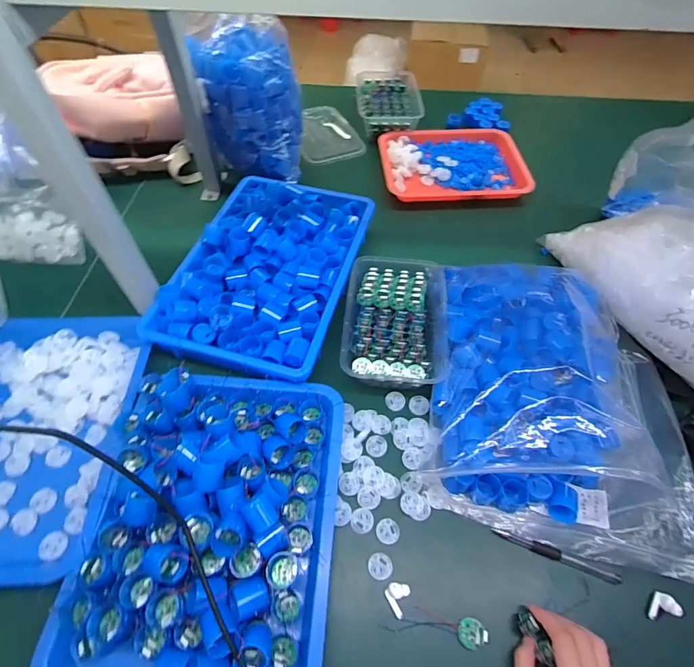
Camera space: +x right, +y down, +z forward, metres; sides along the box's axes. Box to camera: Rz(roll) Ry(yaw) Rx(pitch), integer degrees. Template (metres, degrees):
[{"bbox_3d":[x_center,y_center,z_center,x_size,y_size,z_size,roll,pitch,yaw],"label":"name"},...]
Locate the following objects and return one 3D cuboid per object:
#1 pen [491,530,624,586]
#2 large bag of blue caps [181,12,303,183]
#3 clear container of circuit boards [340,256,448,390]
[{"bbox_3d":[0.231,0.244,0.450,0.134,0.008,0.012,19,57,11],"label":"pen"},{"bbox_3d":[-0.167,-0.409,0.723,0.170,0.233,0.126,-6,56,-5],"label":"large bag of blue caps"},{"bbox_3d":[0.069,-0.028,0.595,0.140,0.051,0.223,5,56,2],"label":"clear container of circuit boards"}]

